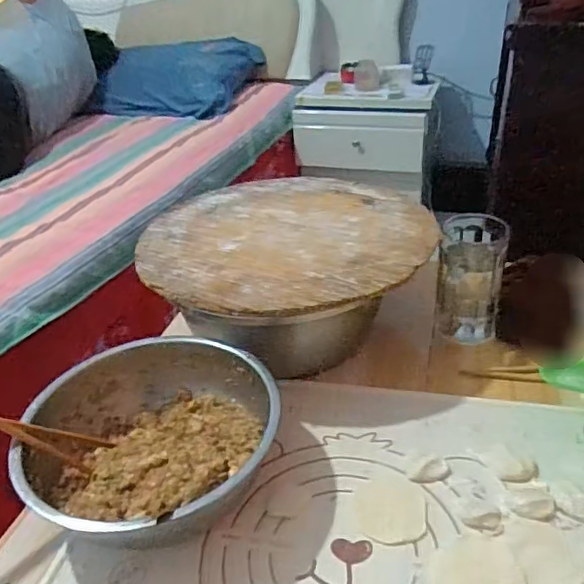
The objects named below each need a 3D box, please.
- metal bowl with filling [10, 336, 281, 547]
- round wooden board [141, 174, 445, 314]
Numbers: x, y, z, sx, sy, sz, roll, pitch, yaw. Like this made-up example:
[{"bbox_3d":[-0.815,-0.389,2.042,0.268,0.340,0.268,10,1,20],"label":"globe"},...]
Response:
[{"bbox_3d":[-0.136,0.128,0.535,0.217,0.079,0.187,-22,37,-24],"label":"metal bowl with filling"},{"bbox_3d":[-0.005,-0.073,0.690,0.344,0.024,0.337,-3,35,2],"label":"round wooden board"}]

